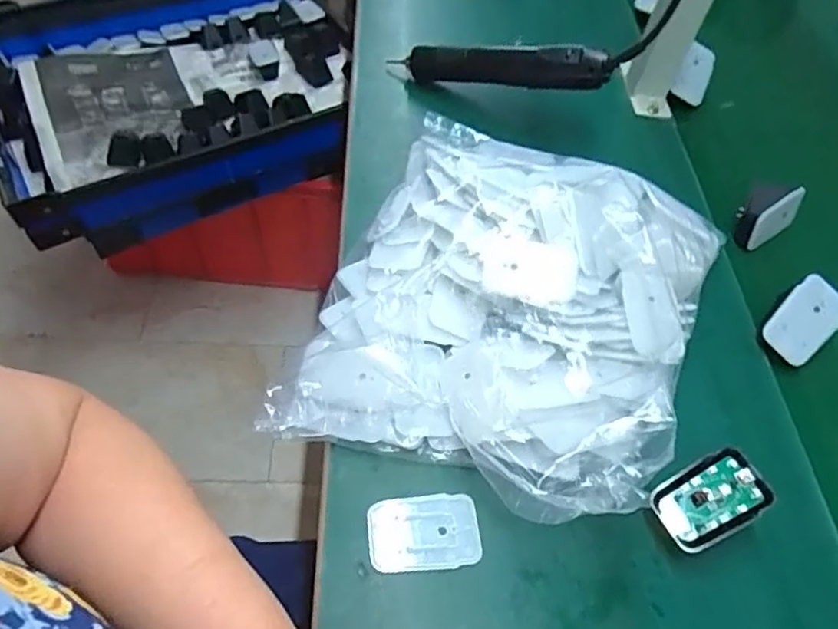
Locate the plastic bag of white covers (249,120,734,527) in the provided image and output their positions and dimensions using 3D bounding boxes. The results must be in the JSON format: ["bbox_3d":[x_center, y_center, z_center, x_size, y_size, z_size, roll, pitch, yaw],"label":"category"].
[{"bbox_3d":[0.076,-0.023,0.457,0.257,0.069,0.309,19,55,8],"label":"plastic bag of white covers"}]

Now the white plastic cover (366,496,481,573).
[{"bbox_3d":[0.003,0.139,0.387,0.070,0.004,0.045,-3,55,-7],"label":"white plastic cover"}]

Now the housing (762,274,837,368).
[{"bbox_3d":[0.311,0.004,0.488,0.046,0.008,0.070,43,82,-1],"label":"housing"}]

